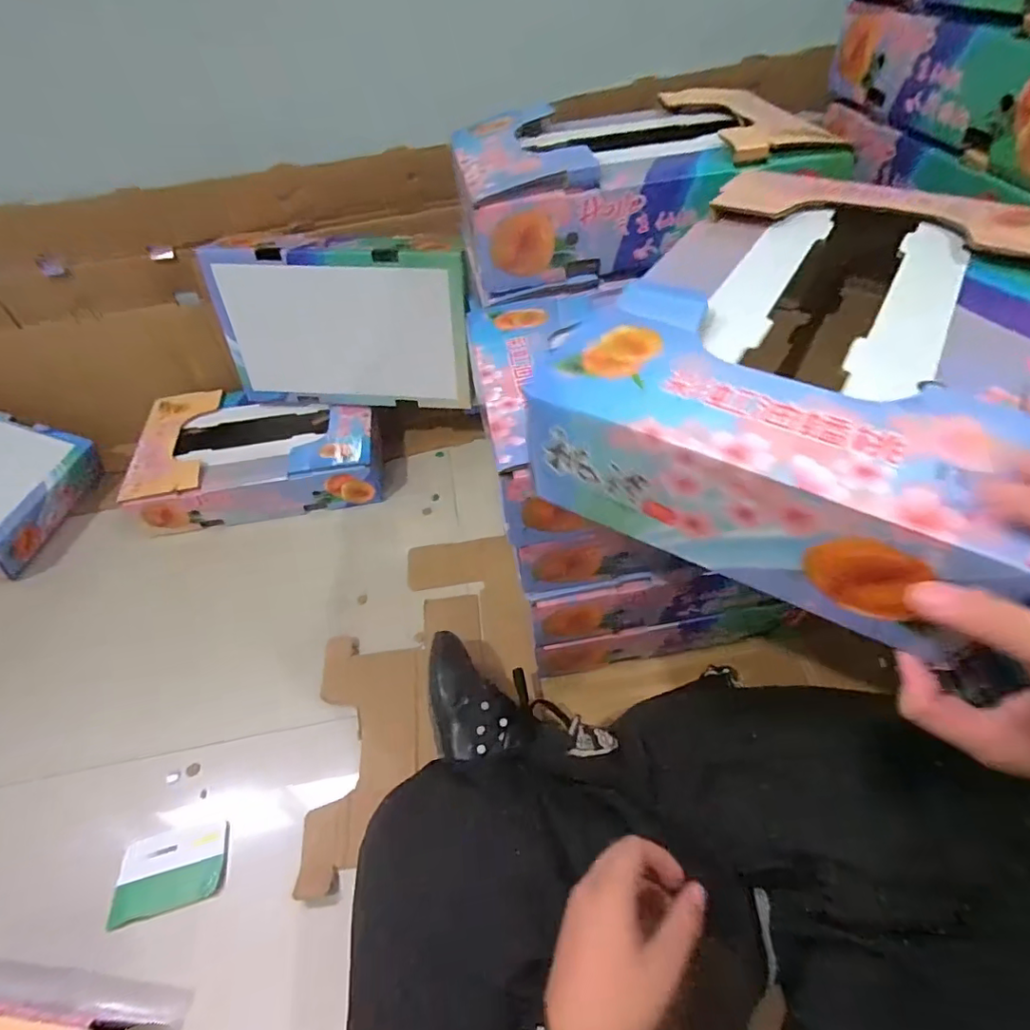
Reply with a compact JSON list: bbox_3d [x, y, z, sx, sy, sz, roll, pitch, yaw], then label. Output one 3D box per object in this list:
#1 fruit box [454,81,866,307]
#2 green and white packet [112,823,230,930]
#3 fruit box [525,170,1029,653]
[{"bbox_3d":[0.140,-0.389,0.659,0.387,0.124,0.246,-8,48,-2],"label":"fruit box"},{"bbox_3d":[-0.359,0.370,0.578,0.105,0.015,0.071,-17,49,-10],"label":"green and white packet"},{"bbox_3d":[0.204,-0.105,0.374,0.236,0.098,0.348,26,52,25],"label":"fruit box"}]

